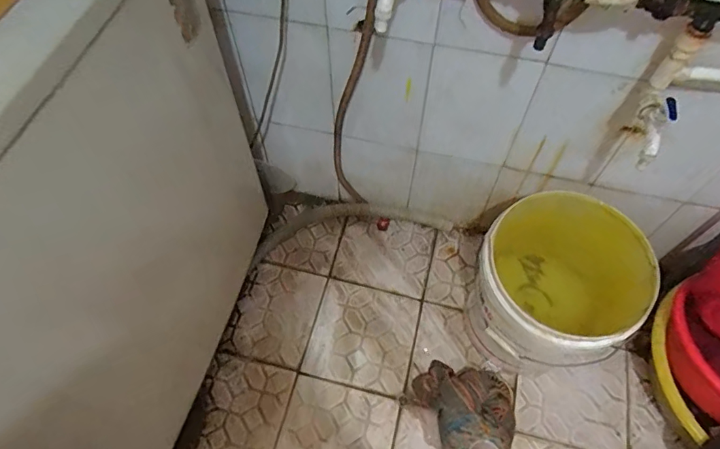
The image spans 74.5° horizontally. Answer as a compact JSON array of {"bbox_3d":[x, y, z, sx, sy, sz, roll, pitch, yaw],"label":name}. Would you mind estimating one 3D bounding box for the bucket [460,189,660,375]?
[{"bbox_3d":[0.425,0.145,1.065,0.315,0.362,0.367,40,68,20],"label":"bucket"}]

